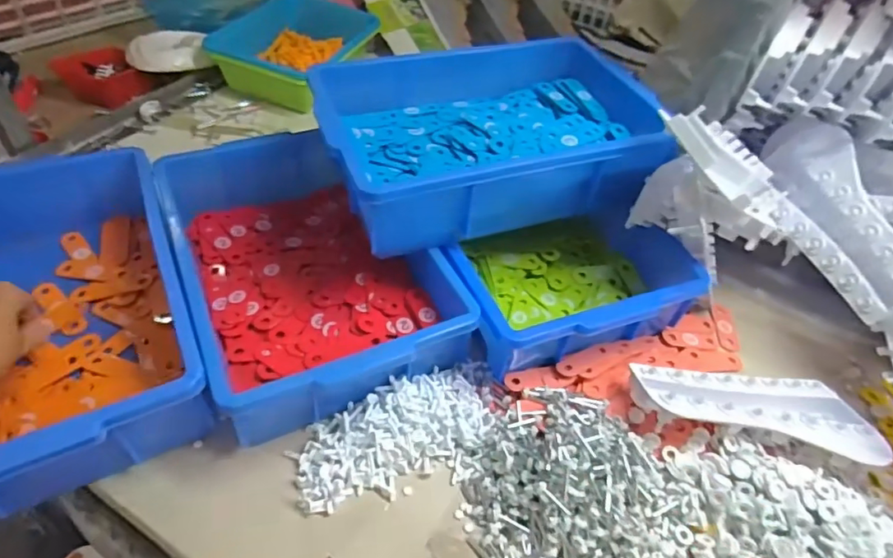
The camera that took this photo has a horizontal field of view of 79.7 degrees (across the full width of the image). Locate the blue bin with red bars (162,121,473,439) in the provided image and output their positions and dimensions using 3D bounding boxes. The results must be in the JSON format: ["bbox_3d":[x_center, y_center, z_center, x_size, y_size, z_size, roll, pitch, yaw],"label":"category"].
[{"bbox_3d":[-0.159,-0.028,0.591,0.238,0.089,0.375,-18,53,-22],"label":"blue bin with red bars"}]

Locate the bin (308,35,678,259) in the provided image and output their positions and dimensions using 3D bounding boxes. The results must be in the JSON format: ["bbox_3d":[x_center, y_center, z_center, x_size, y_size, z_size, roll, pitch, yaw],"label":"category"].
[{"bbox_3d":[0.047,-0.173,0.625,0.371,0.086,0.259,-13,51,-18],"label":"bin"}]

